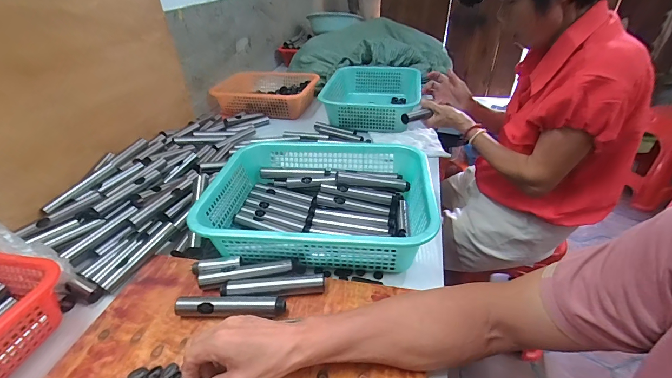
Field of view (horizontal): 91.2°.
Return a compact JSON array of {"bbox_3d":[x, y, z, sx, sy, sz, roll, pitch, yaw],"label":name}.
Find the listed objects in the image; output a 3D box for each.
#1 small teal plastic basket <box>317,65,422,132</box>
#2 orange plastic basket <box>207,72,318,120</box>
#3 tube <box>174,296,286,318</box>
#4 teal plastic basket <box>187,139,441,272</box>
[{"bbox_3d":[0.109,-0.314,1.108,0.320,0.099,0.369,7,36,12],"label":"small teal plastic basket"},{"bbox_3d":[-0.244,-0.353,1.195,0.331,0.082,0.264,9,36,15],"label":"orange plastic basket"},{"bbox_3d":[-0.148,0.166,0.464,0.152,0.027,0.024,-2,35,0],"label":"tube"},{"bbox_3d":[-0.028,0.023,0.607,0.379,0.093,0.287,2,35,6],"label":"teal plastic basket"}]

